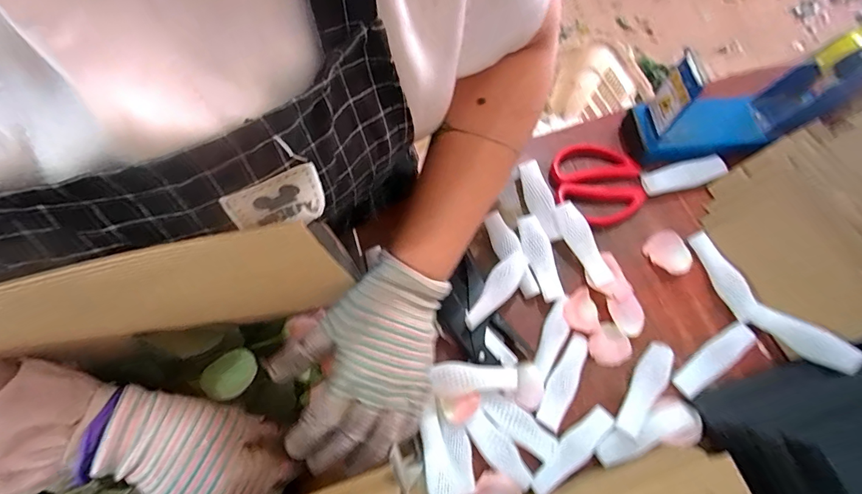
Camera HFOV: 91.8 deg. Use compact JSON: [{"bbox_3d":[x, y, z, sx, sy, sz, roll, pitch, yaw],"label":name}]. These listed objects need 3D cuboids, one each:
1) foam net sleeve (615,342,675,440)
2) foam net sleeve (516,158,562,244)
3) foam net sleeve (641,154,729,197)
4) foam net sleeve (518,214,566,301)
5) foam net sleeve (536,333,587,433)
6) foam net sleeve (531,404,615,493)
[{"bbox_3d":[0.196,0.128,0.379,0.028,0.008,0.091,36,75,12],"label":"foam net sleeve"},{"bbox_3d":[0.115,-0.050,0.441,0.024,0.014,0.091,-11,71,-3],"label":"foam net sleeve"},{"bbox_3d":[0.269,-0.077,0.448,0.082,0.019,0.027,-13,71,-4],"label":"foam net sleeve"},{"bbox_3d":[0.109,0.008,0.420,0.025,0.006,0.093,-11,71,-3],"label":"foam net sleeve"},{"bbox_3d":[0.120,0.120,0.376,0.023,0.010,0.085,29,74,10],"label":"foam net sleeve"},{"bbox_3d":[0.120,0.175,0.355,0.089,0.017,0.024,-43,75,-13],"label":"foam net sleeve"}]

